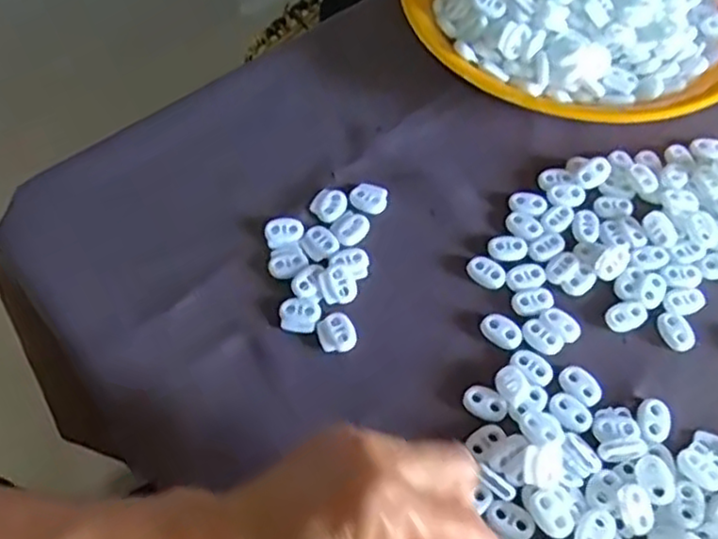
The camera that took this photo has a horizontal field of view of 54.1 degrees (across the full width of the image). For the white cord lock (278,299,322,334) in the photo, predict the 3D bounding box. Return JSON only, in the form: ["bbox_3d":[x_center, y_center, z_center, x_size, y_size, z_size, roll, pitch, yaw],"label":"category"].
[{"bbox_3d":[-0.032,0.025,0.382,0.021,0.004,0.018,7,58,5],"label":"white cord lock"}]

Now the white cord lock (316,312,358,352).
[{"bbox_3d":[-0.012,0.034,0.378,0.020,0.004,0.022,-13,59,-8],"label":"white cord lock"}]

